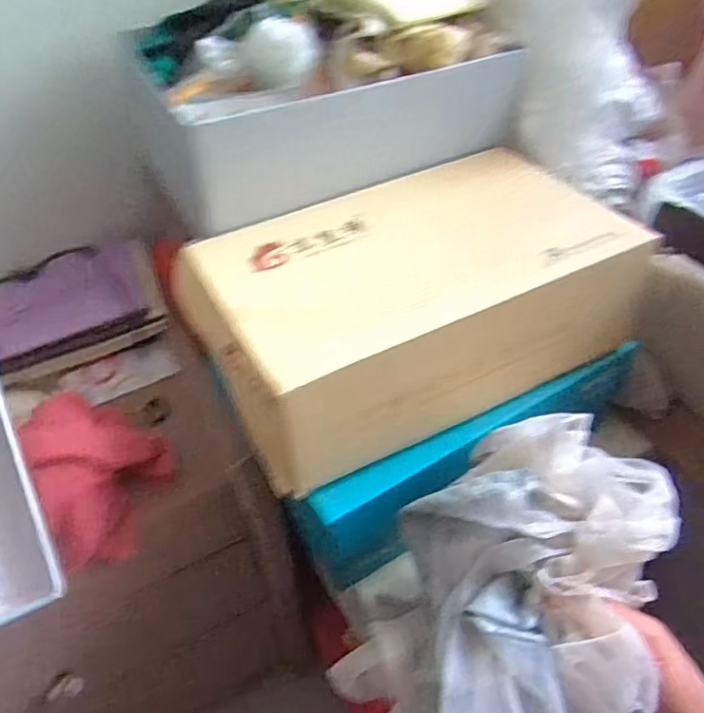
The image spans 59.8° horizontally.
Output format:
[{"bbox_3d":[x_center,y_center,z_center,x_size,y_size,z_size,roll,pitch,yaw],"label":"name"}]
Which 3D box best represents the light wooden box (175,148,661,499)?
[{"bbox_3d":[0.047,-0.050,0.495,0.314,0.102,0.202,-24,50,-21],"label":"light wooden box"}]

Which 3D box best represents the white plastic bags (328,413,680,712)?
[{"bbox_3d":[0.095,0.153,0.361,0.154,0.128,0.249,25,51,23],"label":"white plastic bags"}]

